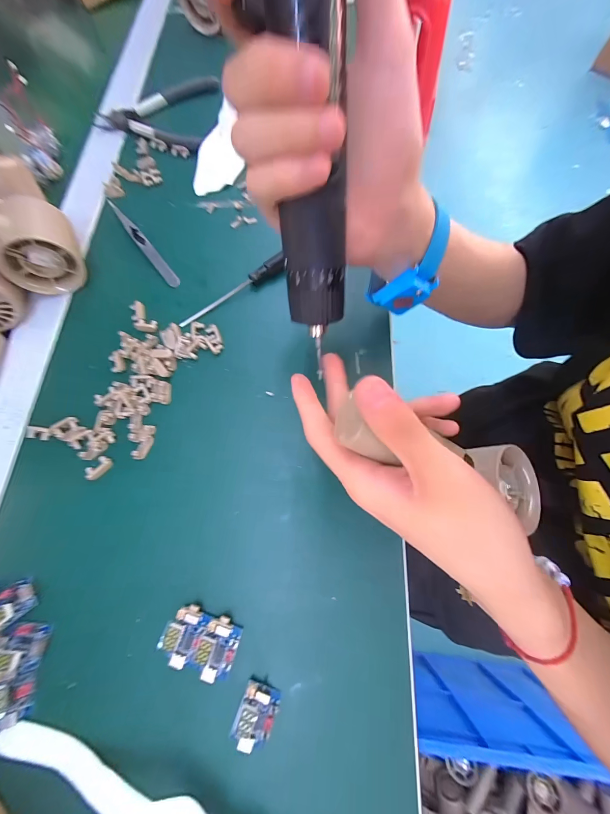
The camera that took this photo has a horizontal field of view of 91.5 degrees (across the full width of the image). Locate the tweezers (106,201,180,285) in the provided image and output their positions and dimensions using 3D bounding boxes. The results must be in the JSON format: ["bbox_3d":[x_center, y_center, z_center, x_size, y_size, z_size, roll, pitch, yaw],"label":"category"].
[{"bbox_3d":[-0.160,-0.163,0.293,0.011,0.007,0.123,-38,75,-10],"label":"tweezers"}]

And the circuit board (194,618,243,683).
[{"bbox_3d":[-0.054,0.151,0.185,0.022,0.015,0.033,17,73,7],"label":"circuit board"}]

